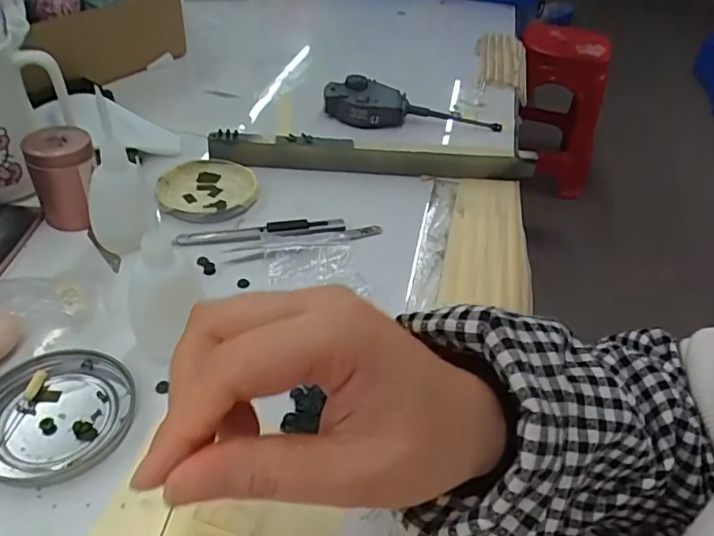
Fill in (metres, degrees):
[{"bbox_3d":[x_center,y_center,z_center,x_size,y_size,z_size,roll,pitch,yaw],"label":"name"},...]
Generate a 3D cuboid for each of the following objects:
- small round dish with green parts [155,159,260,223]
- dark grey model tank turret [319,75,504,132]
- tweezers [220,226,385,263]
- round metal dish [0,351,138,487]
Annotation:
[{"bbox_3d":[-0.124,-0.066,0.464,0.078,0.012,0.085,4,41,-4],"label":"small round dish with green parts"},{"bbox_3d":[0.062,-0.172,0.586,0.187,0.033,0.050,2,42,-6],"label":"dark grey model tank turret"},{"bbox_3d":[-0.037,-0.019,0.420,0.125,0.008,0.020,-11,44,-20],"label":"tweezers"},{"bbox_3d":[-0.162,0.077,0.296,0.078,0.007,0.075,4,41,-4],"label":"round metal dish"}]

